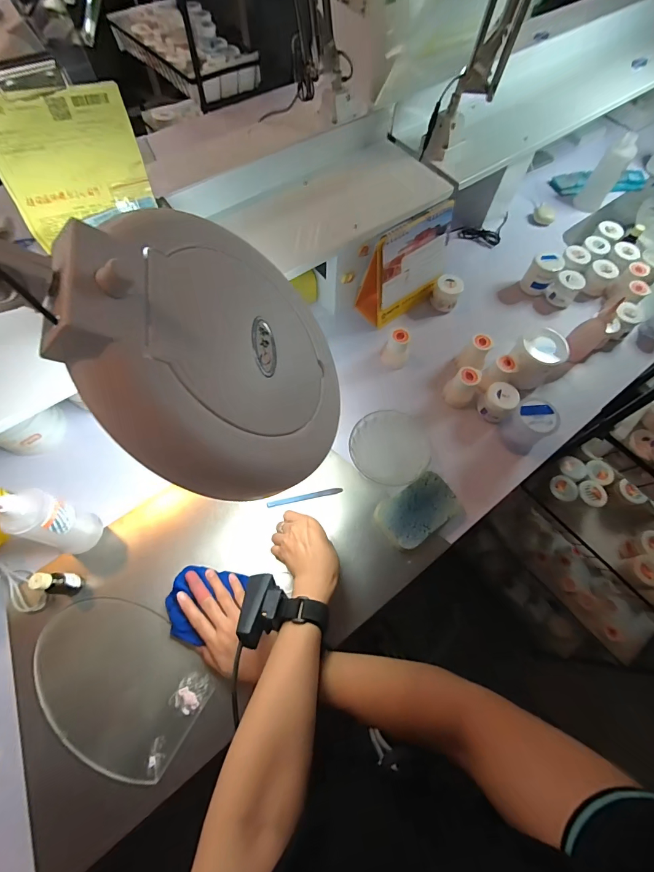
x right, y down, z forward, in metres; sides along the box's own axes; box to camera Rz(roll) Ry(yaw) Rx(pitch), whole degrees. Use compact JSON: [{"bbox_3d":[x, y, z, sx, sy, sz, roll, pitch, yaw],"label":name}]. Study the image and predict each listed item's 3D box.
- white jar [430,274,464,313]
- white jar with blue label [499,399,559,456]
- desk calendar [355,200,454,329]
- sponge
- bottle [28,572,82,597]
[{"bbox_3d":[0.231,-0.278,0.717,0.049,0.051,0.051,0,66,-1],"label":"white jar"},{"bbox_3d":[0.316,-0.015,0.585,0.059,0.077,0.057,0,66,-1],"label":"white jar with blue label"},{"bbox_3d":[0.146,-0.303,0.661,0.168,0.159,0.063,-34,71,-15],"label":"desk calendar"},{"bbox_3d":[0.130,0.110,0.545,0.113,0.036,0.073,-35,71,-15],"label":"sponge"},{"bbox_3d":[-0.342,0.190,0.476,0.020,0.082,0.026,3,66,0],"label":"bottle"}]

